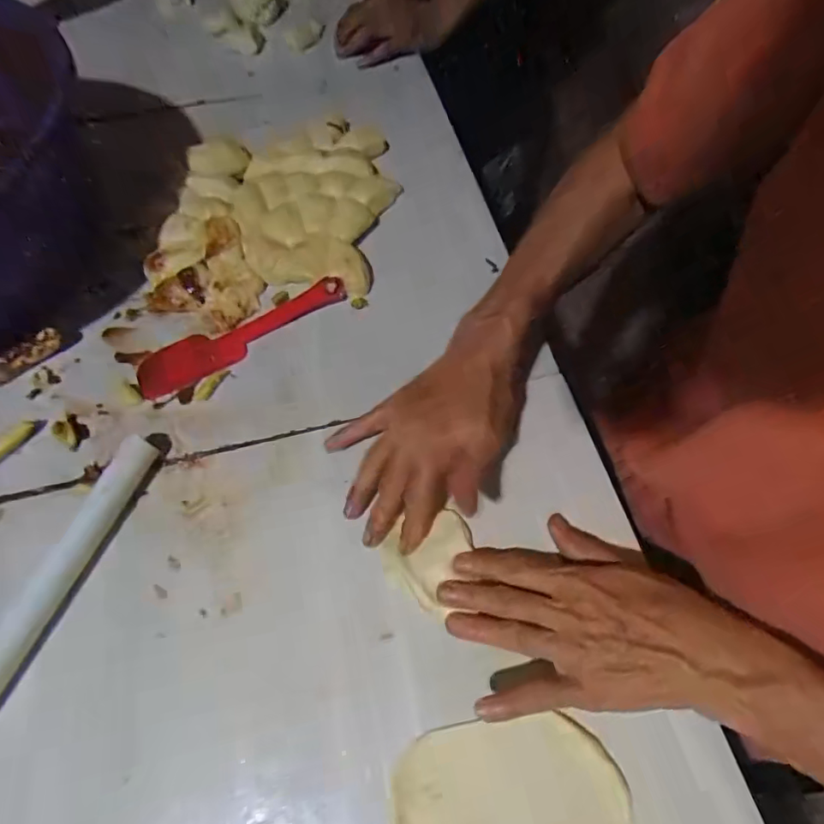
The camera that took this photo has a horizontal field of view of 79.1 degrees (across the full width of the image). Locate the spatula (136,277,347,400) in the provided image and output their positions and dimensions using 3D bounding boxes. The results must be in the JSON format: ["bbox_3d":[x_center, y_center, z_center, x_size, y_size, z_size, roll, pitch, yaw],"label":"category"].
[{"bbox_3d":[-0.157,-0.071,0.469,0.205,0.016,0.048,-23,64,-10],"label":"spatula"}]

